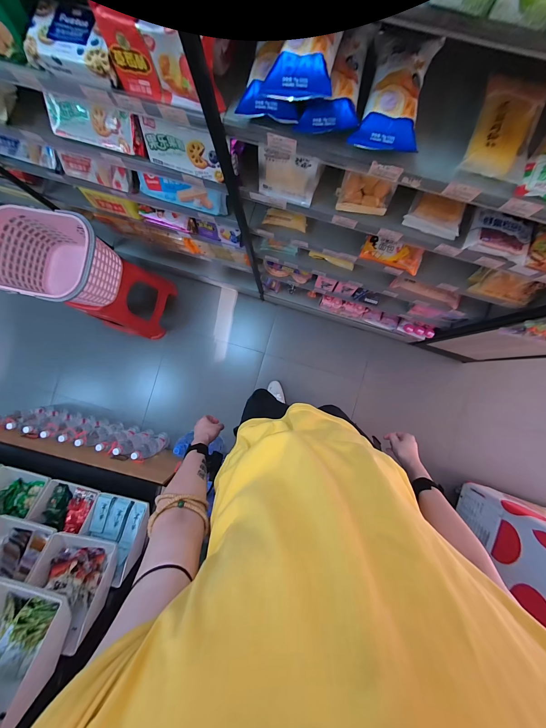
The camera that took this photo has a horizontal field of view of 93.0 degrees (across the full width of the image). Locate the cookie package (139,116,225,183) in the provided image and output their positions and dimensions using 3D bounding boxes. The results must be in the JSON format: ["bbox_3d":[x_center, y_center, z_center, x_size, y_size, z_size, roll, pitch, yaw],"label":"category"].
[{"bbox_3d":[-0.205,-0.517,0.616,0.194,0.097,0.050,18,62,3],"label":"cookie package"}]

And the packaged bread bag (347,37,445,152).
[{"bbox_3d":[0.198,-0.441,0.416,0.106,0.036,0.170,10,89,3],"label":"packaged bread bag"}]

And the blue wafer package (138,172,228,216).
[{"bbox_3d":[-0.283,-0.523,0.786,0.282,0.074,0.048,16,89,3],"label":"blue wafer package"}]

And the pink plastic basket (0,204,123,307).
[{"bbox_3d":[-0.830,-0.404,1.015,0.370,0.251,0.322,19,90,3],"label":"pink plastic basket"}]

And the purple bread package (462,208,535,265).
[{"bbox_3d":[0.522,-0.294,0.594,0.136,0.036,0.082,17,89,3],"label":"purple bread package"}]

